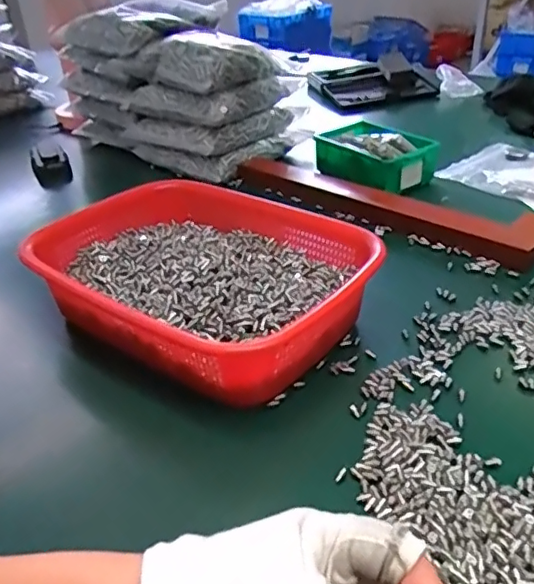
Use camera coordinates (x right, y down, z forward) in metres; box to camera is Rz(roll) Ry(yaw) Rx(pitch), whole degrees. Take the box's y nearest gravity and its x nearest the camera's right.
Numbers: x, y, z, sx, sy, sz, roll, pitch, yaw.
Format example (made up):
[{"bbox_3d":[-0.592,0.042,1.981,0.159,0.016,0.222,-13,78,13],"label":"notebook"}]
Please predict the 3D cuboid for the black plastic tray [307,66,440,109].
[{"bbox_3d":[0.201,-0.422,1.154,0.219,0.039,0.219,-11,34,-10],"label":"black plastic tray"}]

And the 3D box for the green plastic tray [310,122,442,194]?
[{"bbox_3d":[0.143,-0.184,0.772,0.110,0.055,0.150,-21,37,-24],"label":"green plastic tray"}]

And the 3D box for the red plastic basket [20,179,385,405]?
[{"bbox_3d":[-0.055,-0.010,0.508,0.282,0.075,0.208,23,42,35],"label":"red plastic basket"}]

